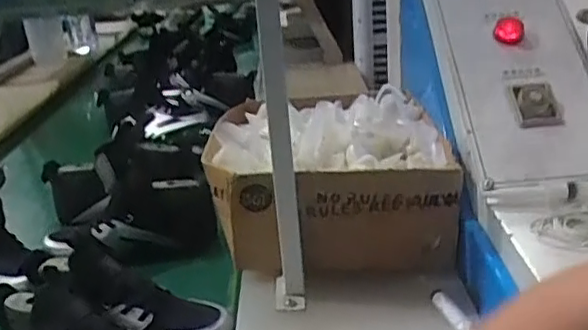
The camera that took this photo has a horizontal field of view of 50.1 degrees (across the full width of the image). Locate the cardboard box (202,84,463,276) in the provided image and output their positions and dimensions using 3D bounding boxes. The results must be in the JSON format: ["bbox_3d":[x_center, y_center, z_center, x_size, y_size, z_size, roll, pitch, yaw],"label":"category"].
[{"bbox_3d":[0.038,0.014,0.816,0.279,0.130,0.317,-5,23,0],"label":"cardboard box"}]

